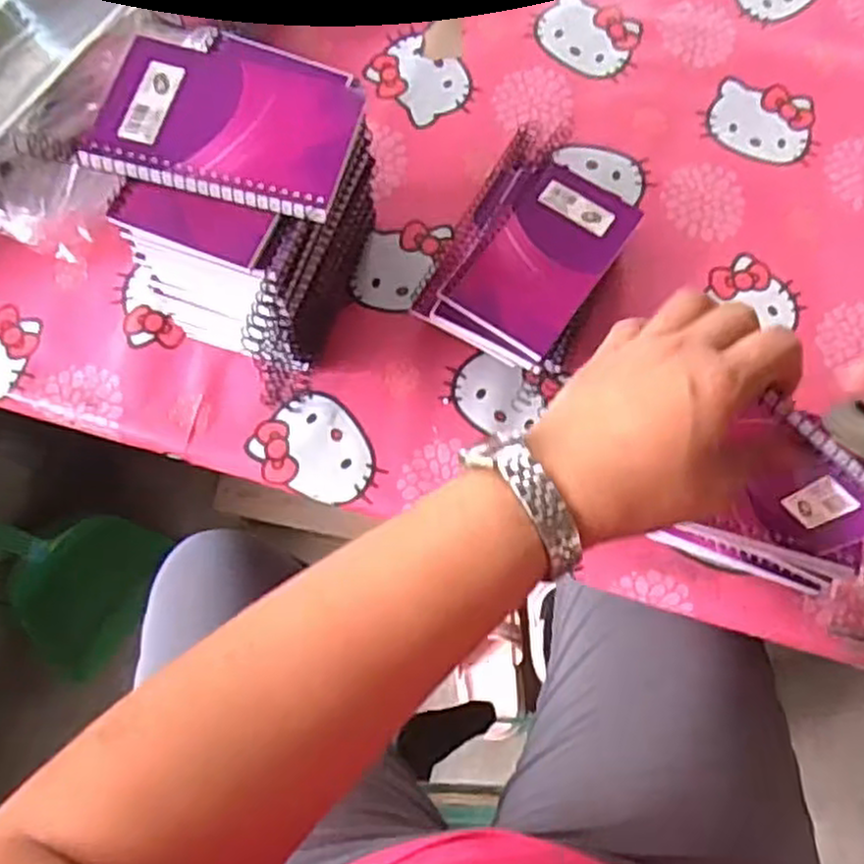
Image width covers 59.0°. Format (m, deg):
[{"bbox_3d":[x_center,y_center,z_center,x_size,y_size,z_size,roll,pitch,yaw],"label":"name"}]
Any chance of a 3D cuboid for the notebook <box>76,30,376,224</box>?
[{"bbox_3d":[-0.107,-0.166,0.407,0.129,0.009,0.094,14,73,4],"label":"notebook"}]

